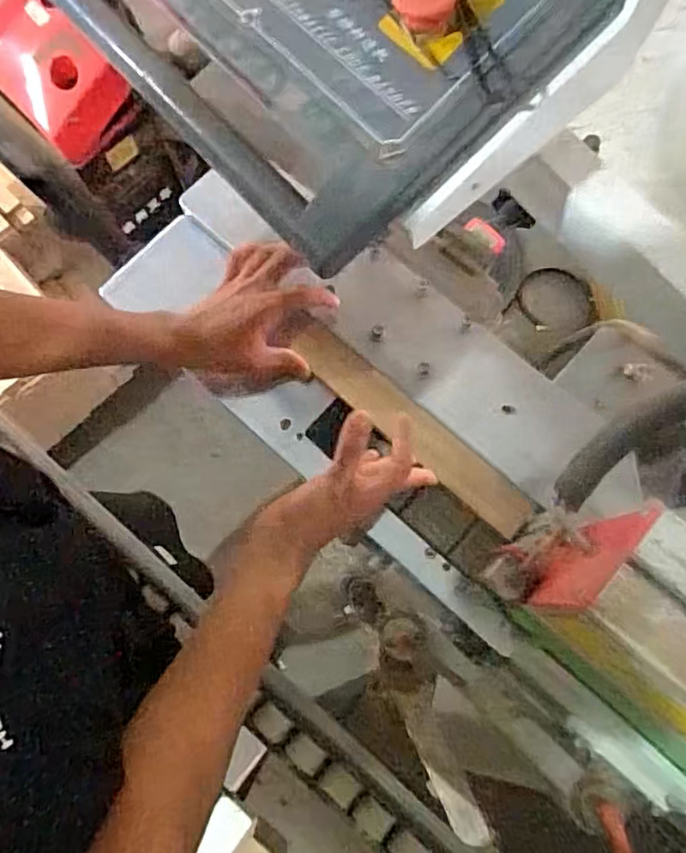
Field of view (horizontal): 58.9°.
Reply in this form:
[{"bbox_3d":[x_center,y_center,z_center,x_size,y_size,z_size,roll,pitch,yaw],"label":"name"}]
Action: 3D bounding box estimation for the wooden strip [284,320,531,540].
[{"bbox_3d":[0.068,0.000,0.628,0.293,0.019,0.047,41,78,9],"label":"wooden strip"}]

